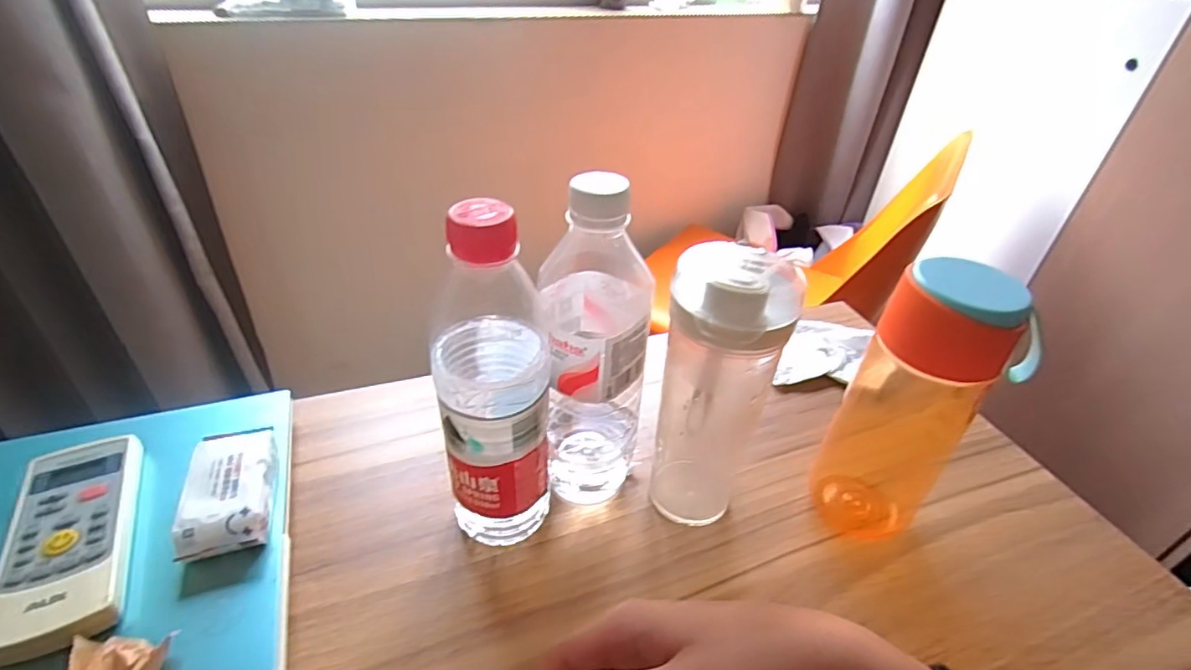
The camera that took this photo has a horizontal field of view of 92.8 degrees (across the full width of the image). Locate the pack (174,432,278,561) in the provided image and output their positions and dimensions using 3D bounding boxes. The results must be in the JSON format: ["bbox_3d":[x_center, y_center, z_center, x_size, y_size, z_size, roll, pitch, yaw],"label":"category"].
[{"bbox_3d":[-0.224,0.098,0.351,0.045,0.030,0.083,-9,39,-16],"label":"pack"}]

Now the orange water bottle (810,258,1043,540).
[{"bbox_3d":[0.197,0.049,0.345,0.075,0.190,0.057,-13,40,-20],"label":"orange water bottle"}]

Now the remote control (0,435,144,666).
[{"bbox_3d":[-0.299,0.113,0.323,0.055,0.016,0.138,-15,41,-23],"label":"remote control"}]

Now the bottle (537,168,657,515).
[{"bbox_3d":[0.001,0.014,0.356,0.062,0.229,0.075,3,37,-1],"label":"bottle"}]

